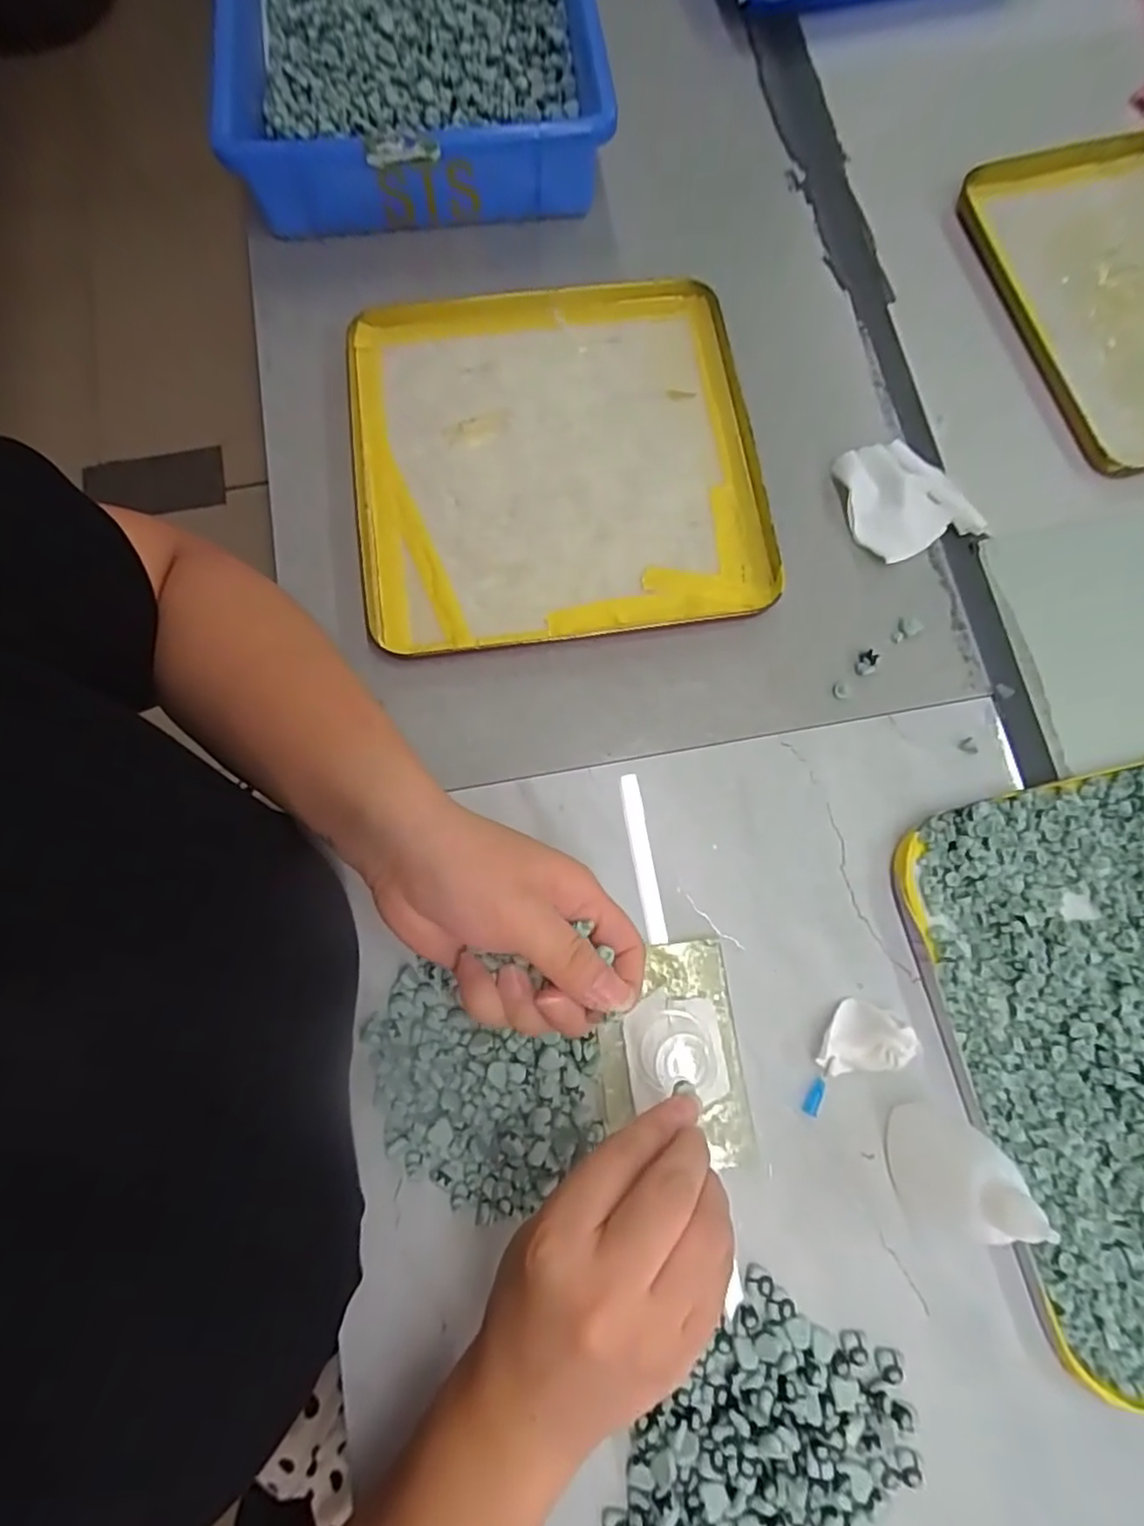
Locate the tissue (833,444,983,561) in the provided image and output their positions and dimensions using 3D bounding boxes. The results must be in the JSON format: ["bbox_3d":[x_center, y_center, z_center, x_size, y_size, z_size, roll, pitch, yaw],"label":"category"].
[{"bbox_3d":[0.200,-0.162,0.392,0.071,0.010,0.073,-22,77,-7],"label":"tissue"}]

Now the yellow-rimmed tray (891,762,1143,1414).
[{"bbox_3d":[0.291,0.142,0.317,0.202,0.029,0.270,-13,77,-5],"label":"yellow-rimmed tray"}]

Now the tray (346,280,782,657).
[{"bbox_3d":[-0.011,-0.187,0.397,0.242,0.020,0.240,-7,76,-4],"label":"tray"}]

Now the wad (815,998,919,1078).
[{"bbox_3d":[0.145,0.139,0.317,0.034,0.020,0.038,30,77,6],"label":"wad"}]

